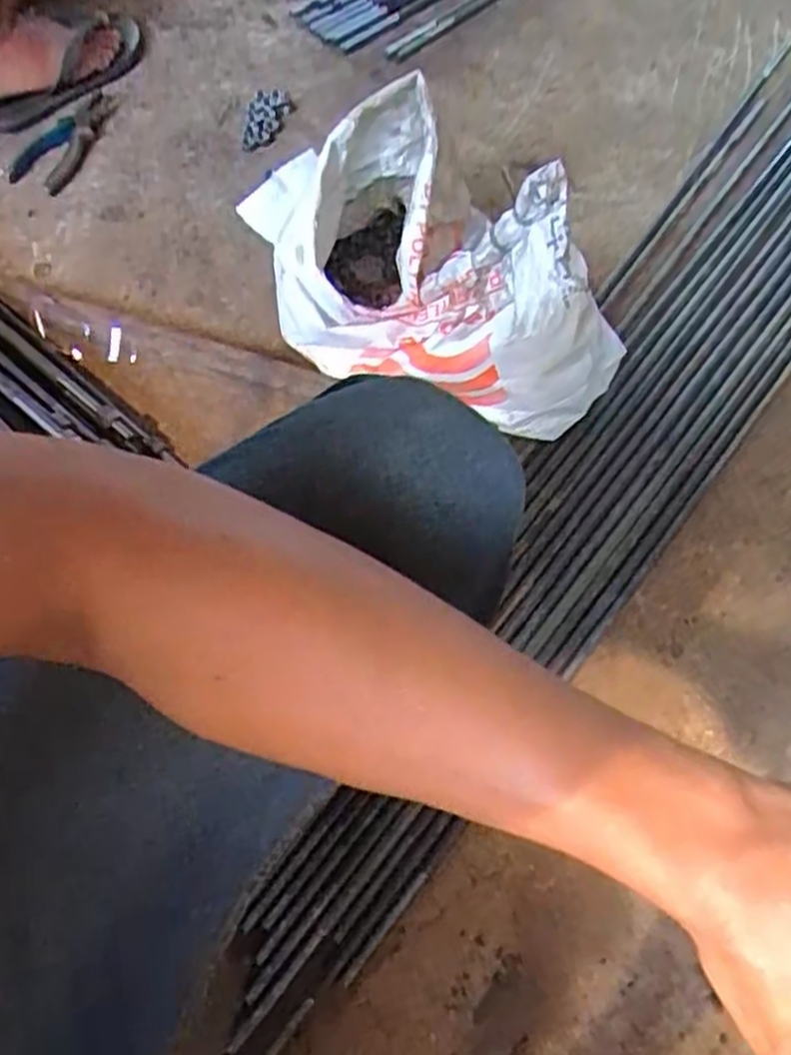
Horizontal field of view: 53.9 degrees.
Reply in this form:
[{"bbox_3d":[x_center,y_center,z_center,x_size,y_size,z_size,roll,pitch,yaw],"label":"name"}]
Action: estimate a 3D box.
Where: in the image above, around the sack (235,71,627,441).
[{"bbox_3d":[0.054,-0.236,0.720,0.323,0.244,0.176,32,67,13],"label":"sack"}]

